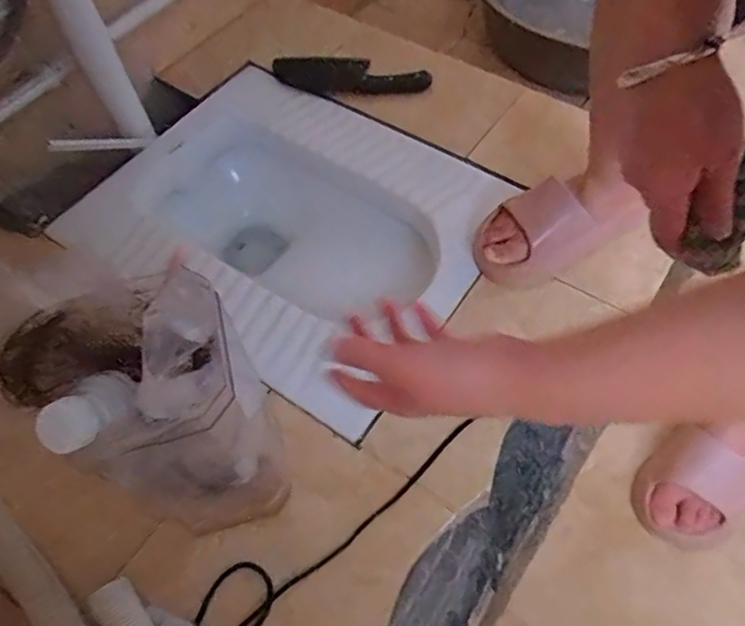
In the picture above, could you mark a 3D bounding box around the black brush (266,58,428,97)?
[{"bbox_3d":[-0.040,-0.371,0.911,0.252,0.029,0.076,12,61,8],"label":"black brush"}]

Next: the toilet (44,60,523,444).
[{"bbox_3d":[-0.108,-0.088,0.860,0.511,0.224,0.420,31,65,18],"label":"toilet"}]

